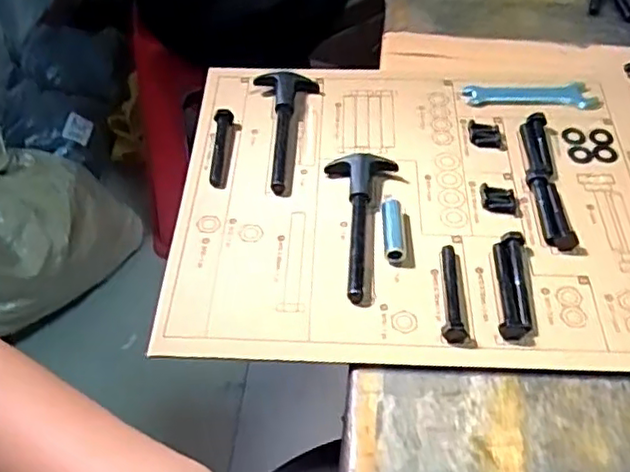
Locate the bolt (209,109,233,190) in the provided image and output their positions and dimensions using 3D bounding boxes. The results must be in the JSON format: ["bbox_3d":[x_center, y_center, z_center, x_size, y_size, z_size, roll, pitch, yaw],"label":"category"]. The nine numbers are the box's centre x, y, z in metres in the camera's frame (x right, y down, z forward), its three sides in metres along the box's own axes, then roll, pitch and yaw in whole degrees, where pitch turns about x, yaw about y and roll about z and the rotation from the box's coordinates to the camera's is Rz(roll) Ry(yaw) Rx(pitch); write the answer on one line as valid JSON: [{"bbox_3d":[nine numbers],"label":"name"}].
[{"bbox_3d":[-0.079,-0.073,0.542,0.015,0.017,0.082,0,51,1],"label":"bolt"}]

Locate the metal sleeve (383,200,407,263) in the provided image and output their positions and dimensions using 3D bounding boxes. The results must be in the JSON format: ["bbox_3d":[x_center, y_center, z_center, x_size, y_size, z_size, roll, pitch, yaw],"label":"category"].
[{"bbox_3d":[0.058,-0.003,0.481,0.015,0.014,0.051,1,51,2],"label":"metal sleeve"}]

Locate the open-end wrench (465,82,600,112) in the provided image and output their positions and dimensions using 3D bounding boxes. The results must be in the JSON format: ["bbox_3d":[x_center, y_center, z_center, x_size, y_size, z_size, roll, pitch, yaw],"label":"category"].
[{"bbox_3d":[0.192,-0.123,0.578,0.115,0.008,0.034,-1,51,0],"label":"open-end wrench"}]

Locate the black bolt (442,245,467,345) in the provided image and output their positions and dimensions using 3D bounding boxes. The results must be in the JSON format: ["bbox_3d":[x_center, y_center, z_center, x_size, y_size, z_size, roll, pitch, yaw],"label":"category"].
[{"bbox_3d":[0.093,0.036,0.444,0.013,0.011,0.079,3,51,4],"label":"black bolt"}]

